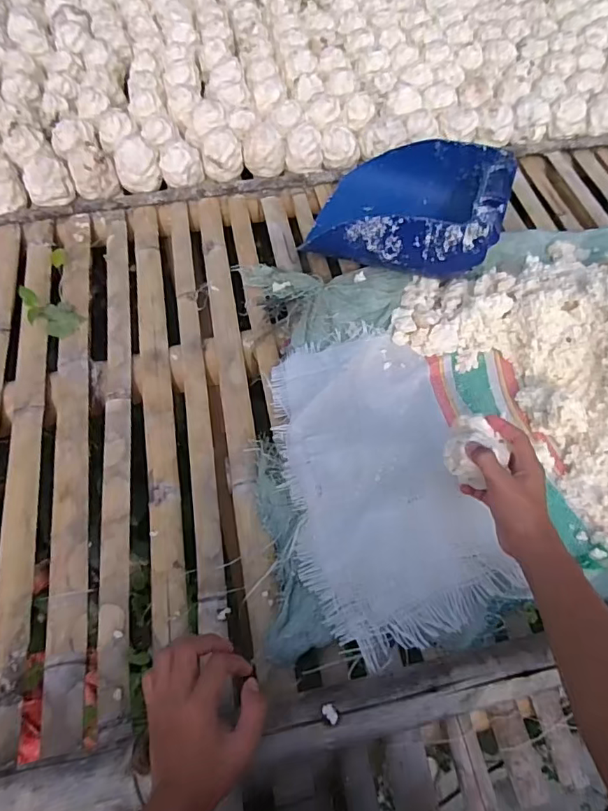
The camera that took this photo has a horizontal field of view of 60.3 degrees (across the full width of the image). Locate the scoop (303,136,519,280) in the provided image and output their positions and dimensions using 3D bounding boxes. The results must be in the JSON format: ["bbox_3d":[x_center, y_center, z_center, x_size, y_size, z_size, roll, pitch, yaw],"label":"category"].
[{"bbox_3d":[0.191,-0.365,0.945,0.304,0.174,0.301,17,62,6],"label":"scoop"}]

